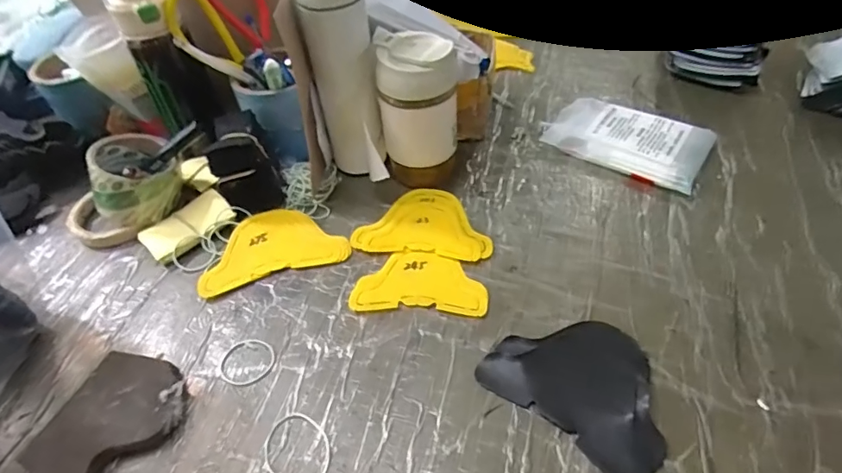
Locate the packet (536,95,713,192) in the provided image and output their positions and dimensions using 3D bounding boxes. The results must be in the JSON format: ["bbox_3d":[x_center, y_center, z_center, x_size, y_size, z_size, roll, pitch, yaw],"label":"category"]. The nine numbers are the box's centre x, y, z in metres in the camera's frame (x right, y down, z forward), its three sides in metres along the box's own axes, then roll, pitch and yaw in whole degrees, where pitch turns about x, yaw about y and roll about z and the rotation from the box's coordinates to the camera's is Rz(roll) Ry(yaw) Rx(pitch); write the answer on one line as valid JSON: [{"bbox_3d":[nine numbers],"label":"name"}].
[{"bbox_3d":[0.247,-0.117,0.583,0.176,0.025,0.100,27,56,27],"label":"packet"}]

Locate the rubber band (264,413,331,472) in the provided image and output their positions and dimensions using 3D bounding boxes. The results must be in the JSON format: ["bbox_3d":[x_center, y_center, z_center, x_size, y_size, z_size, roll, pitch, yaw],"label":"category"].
[{"bbox_3d":[-0.096,0.165,0.373,0.059,0.004,0.048,29,57,28],"label":"rubber band"}]

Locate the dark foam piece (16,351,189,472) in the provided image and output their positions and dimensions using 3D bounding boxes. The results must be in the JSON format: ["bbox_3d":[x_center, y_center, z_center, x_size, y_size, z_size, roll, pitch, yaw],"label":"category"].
[{"bbox_3d":[-0.246,0.149,0.387,0.088,0.021,0.107,16,52,19],"label":"dark foam piece"}]

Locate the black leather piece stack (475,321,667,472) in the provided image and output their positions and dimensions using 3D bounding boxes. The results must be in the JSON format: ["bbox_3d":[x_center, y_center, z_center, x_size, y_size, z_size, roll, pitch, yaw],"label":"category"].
[{"bbox_3d":[0.135,0.115,0.395,0.142,0.007,0.110,31,58,29],"label":"black leather piece stack"}]

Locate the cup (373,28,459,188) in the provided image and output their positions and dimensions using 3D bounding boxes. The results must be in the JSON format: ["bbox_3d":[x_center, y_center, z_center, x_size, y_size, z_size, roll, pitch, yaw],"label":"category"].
[{"bbox_3d":[-0.001,-0.134,0.529,0.083,0.155,0.070,-5,48,1],"label":"cup"}]

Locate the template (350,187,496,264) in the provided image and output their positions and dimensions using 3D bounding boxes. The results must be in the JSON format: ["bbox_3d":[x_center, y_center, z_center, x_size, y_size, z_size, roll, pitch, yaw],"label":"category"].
[{"bbox_3d":[0.007,-0.017,0.530,0.142,0.004,0.098,6,49,11],"label":"template"}]

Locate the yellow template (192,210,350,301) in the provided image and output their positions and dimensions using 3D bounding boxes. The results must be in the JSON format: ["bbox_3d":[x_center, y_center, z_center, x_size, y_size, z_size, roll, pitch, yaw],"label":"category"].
[{"bbox_3d":[-0.159,0.006,0.518,0.148,0.005,0.093,-16,52,-10],"label":"yellow template"}]

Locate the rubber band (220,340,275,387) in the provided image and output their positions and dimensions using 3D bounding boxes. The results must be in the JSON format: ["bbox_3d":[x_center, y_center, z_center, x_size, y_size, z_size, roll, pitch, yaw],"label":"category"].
[{"bbox_3d":[-0.154,0.110,0.426,0.046,0.004,0.046,-3,48,3],"label":"rubber band"}]

